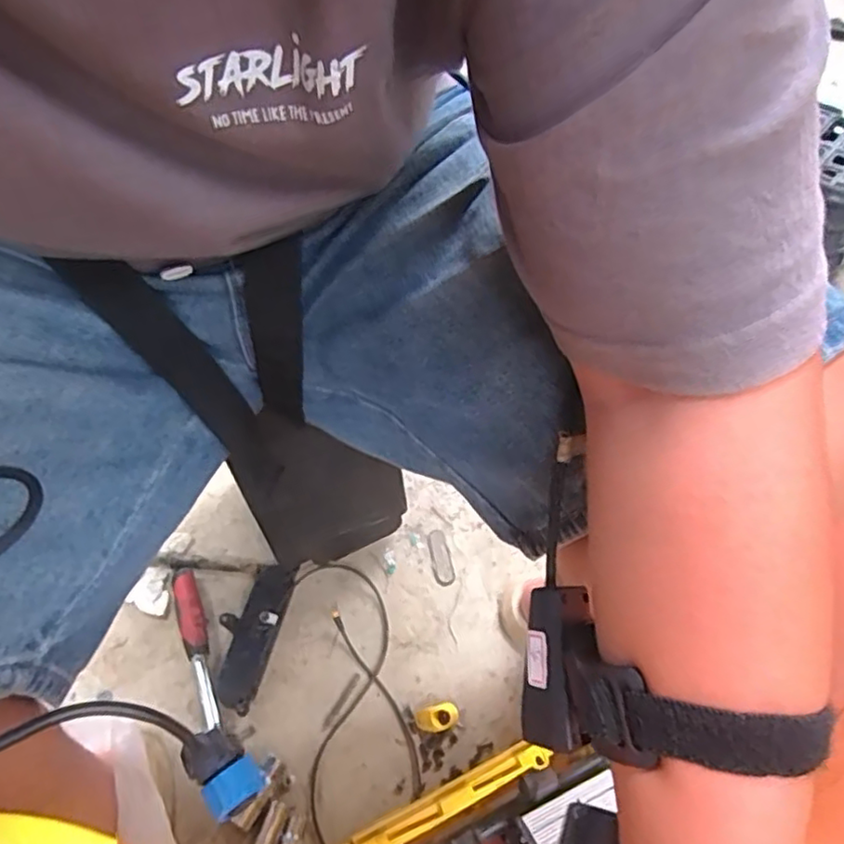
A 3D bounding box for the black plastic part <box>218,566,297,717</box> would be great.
[{"bbox_3d":[-0.190,0.234,0.702,0.054,0.043,0.148,12,56,7],"label":"black plastic part"}]

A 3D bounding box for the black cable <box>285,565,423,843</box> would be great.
[{"bbox_3d":[-0.078,0.286,0.691,0.112,0.018,0.276,-10,56,-8],"label":"black cable"}]

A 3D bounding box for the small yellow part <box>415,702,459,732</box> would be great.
[{"bbox_3d":[0.015,0.314,0.675,0.044,0.013,0.026,-11,56,-9],"label":"small yellow part"}]

